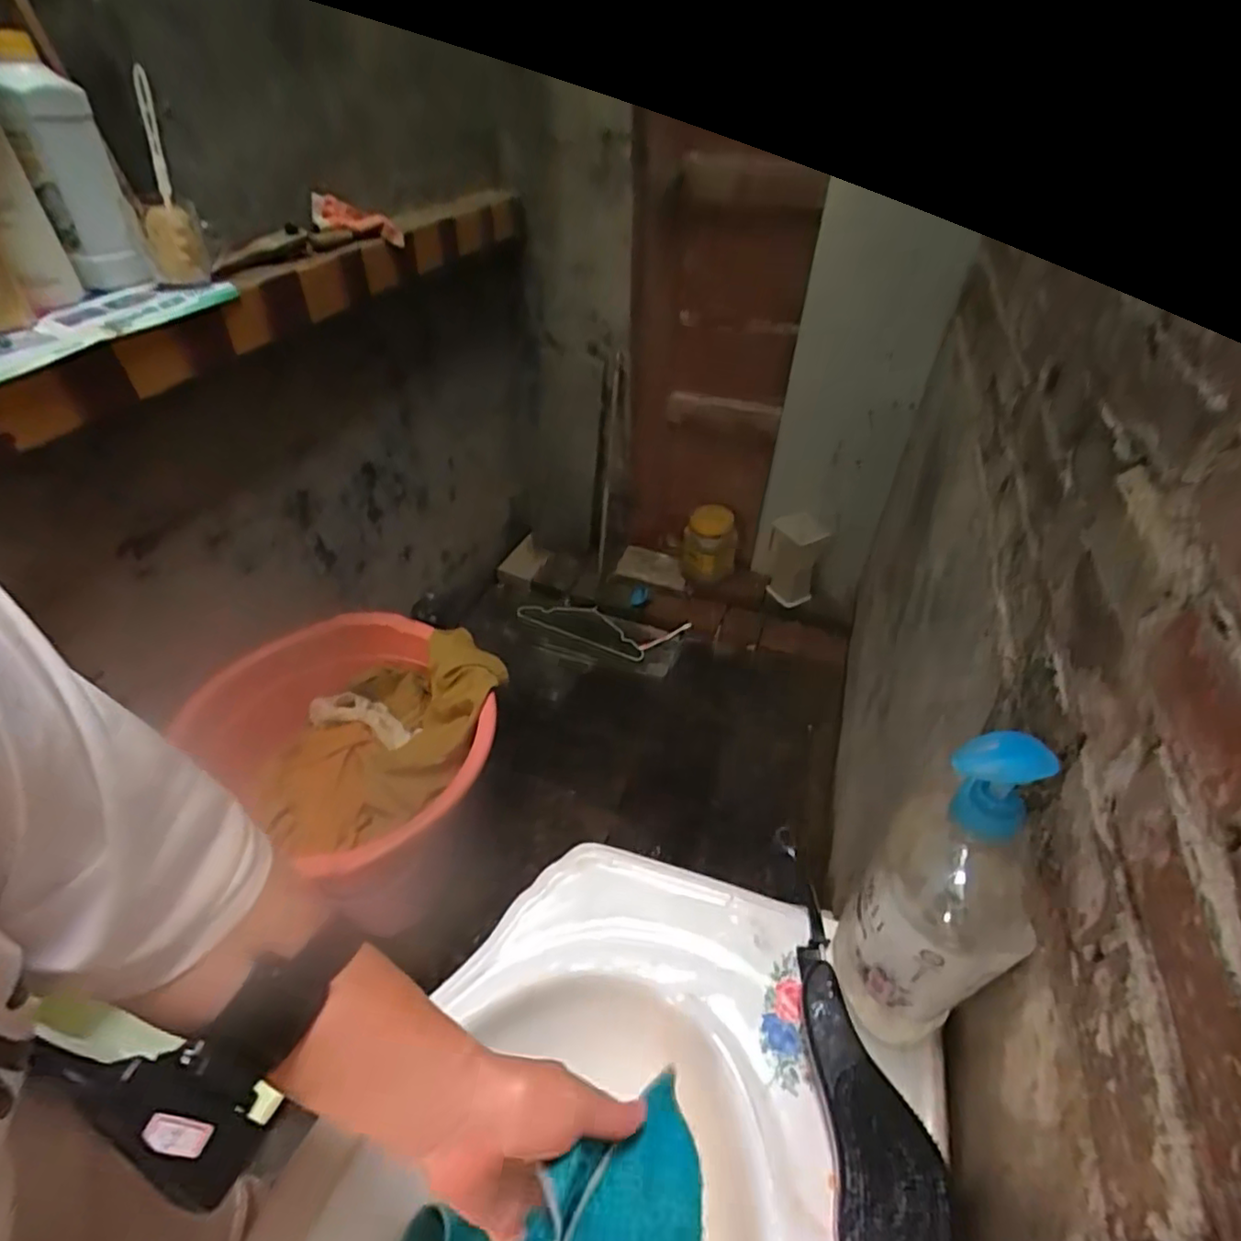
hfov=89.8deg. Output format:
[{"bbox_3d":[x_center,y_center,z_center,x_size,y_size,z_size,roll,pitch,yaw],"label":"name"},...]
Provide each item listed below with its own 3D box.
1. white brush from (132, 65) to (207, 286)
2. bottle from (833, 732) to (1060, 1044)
[{"bbox_3d":[-0.596,-0.563,0.807,0.053,0.243,0.049,-7,9,-4],"label":"white brush"},{"bbox_3d":[0.204,0.185,0.405,0.077,0.261,0.091,-18,44,-16],"label":"bottle"}]

